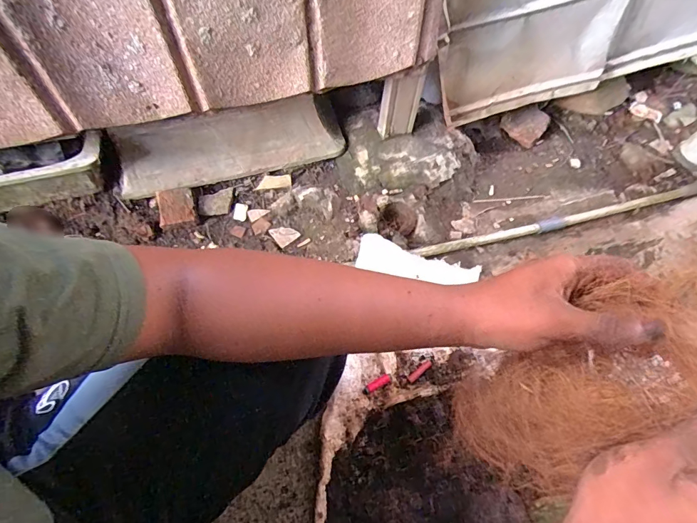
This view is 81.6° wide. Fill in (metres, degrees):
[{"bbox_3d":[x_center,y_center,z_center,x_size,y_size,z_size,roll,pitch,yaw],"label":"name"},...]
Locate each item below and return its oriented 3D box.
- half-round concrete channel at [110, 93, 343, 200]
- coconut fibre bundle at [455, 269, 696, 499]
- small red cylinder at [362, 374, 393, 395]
[{"bbox_3d":[-0.261,-0.255,0.883,0.503,0.152,0.066,-12,65,-9],"label":"half-round concrete channel"},{"bbox_3d":[0.186,0.095,0.310,0.049,0.228,0.121,7,52,-48],"label":"coconut fibre bundle"},{"bbox_3d":[0.055,0.235,0.773,0.063,0.010,0.017,-27,67,-15],"label":"small red cylinder"}]

